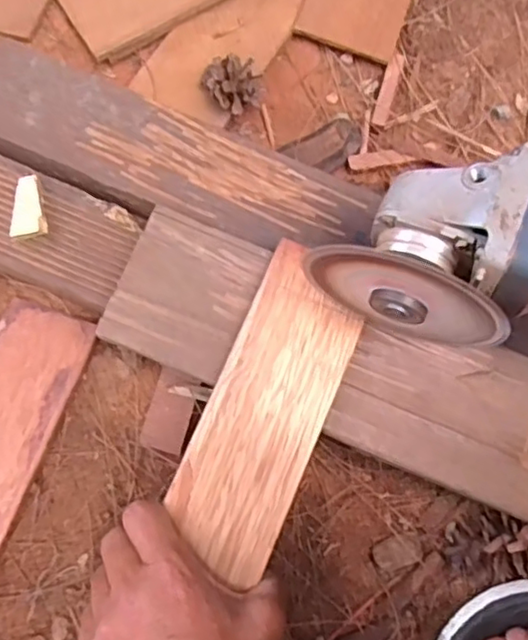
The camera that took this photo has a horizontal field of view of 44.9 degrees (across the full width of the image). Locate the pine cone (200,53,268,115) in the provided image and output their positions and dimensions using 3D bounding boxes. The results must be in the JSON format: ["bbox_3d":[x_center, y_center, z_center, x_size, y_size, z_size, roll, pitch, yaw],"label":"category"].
[{"bbox_3d":[-0.022,-0.169,0.462,0.043,0.033,0.032,6,76,0],"label":"pine cone"}]

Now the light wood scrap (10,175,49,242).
[{"bbox_3d":[-0.153,-0.072,0.411,0.022,0.010,0.038,-10,77,-4],"label":"light wood scrap"}]

